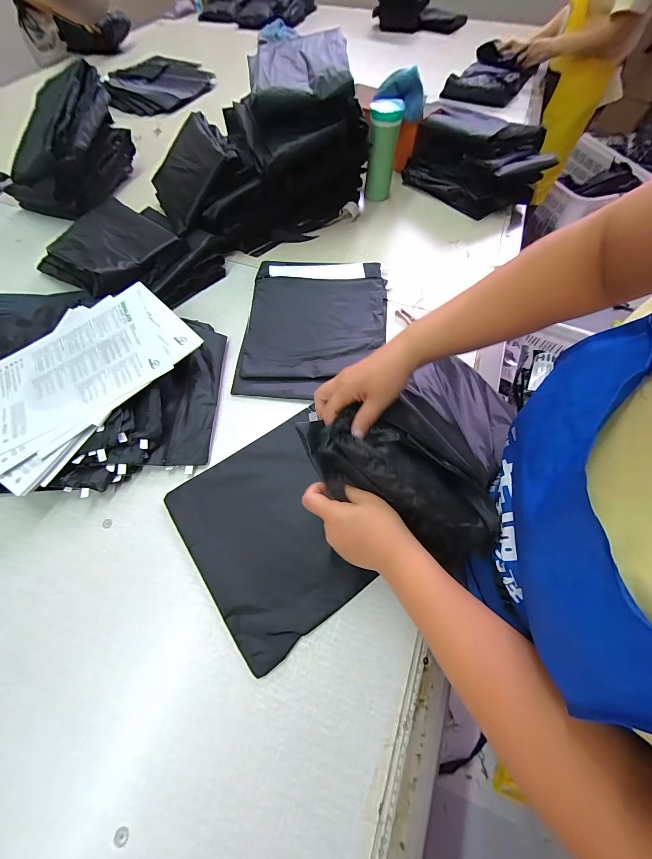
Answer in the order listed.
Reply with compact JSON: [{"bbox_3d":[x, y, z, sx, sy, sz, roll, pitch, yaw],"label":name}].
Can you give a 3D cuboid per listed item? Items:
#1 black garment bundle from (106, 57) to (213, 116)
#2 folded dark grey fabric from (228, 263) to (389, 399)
[{"bbox_3d":[-0.612,-1.301,1.158,0.364,0.050,0.475,-18,64,-10],"label":"black garment bundle"},{"bbox_3d":[-0.020,-0.220,0.631,0.274,0.020,0.367,4,63,3],"label":"folded dark grey fabric"}]

